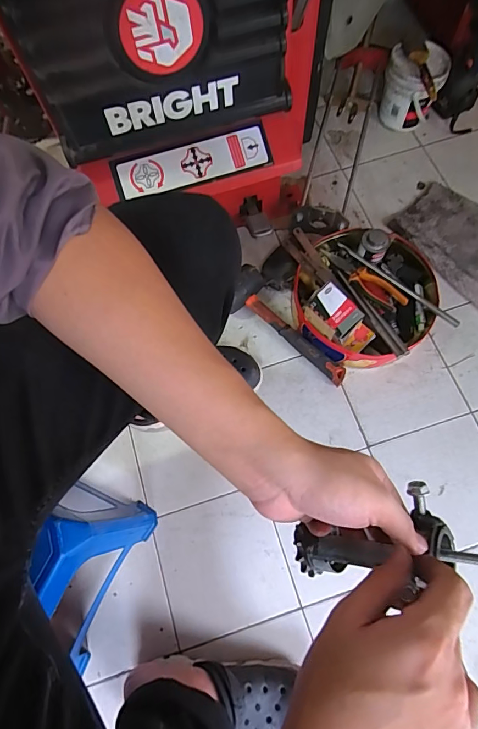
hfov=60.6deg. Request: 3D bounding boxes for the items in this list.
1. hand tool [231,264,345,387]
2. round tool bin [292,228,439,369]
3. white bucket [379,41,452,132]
[{"bbox_3d":[0.087,-0.067,0.776,0.086,0.061,0.282,-41,73,-11],"label":"hand tool"},{"bbox_3d":[0.233,-0.140,0.769,0.269,0.099,0.278,-1,70,2],"label":"round tool bin"},{"bbox_3d":[0.390,-0.626,0.934,0.123,0.134,0.123,-1,70,2],"label":"white bucket"}]

